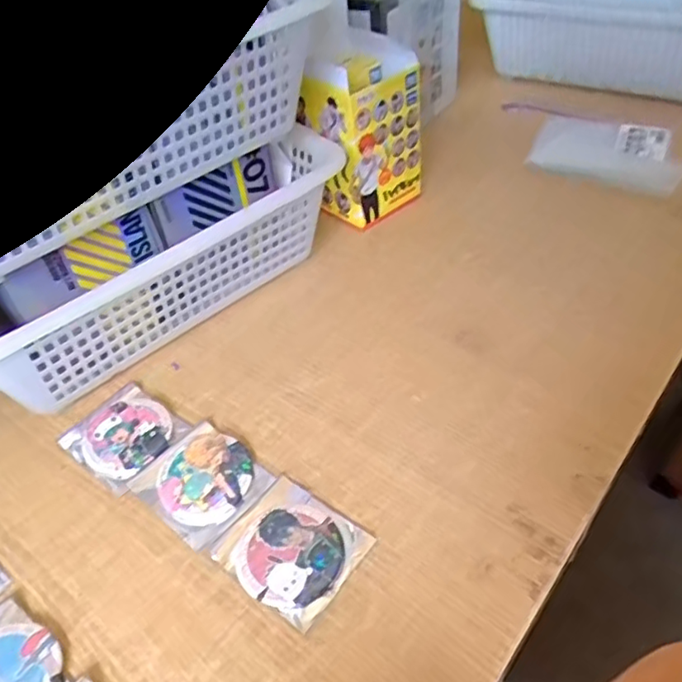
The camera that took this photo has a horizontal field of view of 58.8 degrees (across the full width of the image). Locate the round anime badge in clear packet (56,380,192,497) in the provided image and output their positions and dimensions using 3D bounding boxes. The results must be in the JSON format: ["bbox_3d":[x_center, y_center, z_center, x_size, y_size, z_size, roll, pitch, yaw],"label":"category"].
[{"bbox_3d":[-0.162,0.065,0.443,0.082,0.008,0.068,27,53,30],"label":"round anime badge in clear packet"}]

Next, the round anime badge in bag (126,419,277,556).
[{"bbox_3d":[-0.093,0.093,0.407,0.078,0.009,0.069,29,54,31],"label":"round anime badge in bag"}]

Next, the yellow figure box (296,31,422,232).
[{"bbox_3d":[0.020,-0.199,0.592,0.100,0.151,0.085,-34,50,-26],"label":"yellow figure box"}]

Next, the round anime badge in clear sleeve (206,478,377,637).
[{"bbox_3d":[-0.030,0.124,0.368,0.079,0.009,0.070,26,52,29],"label":"round anime badge in clear sleeve"}]

